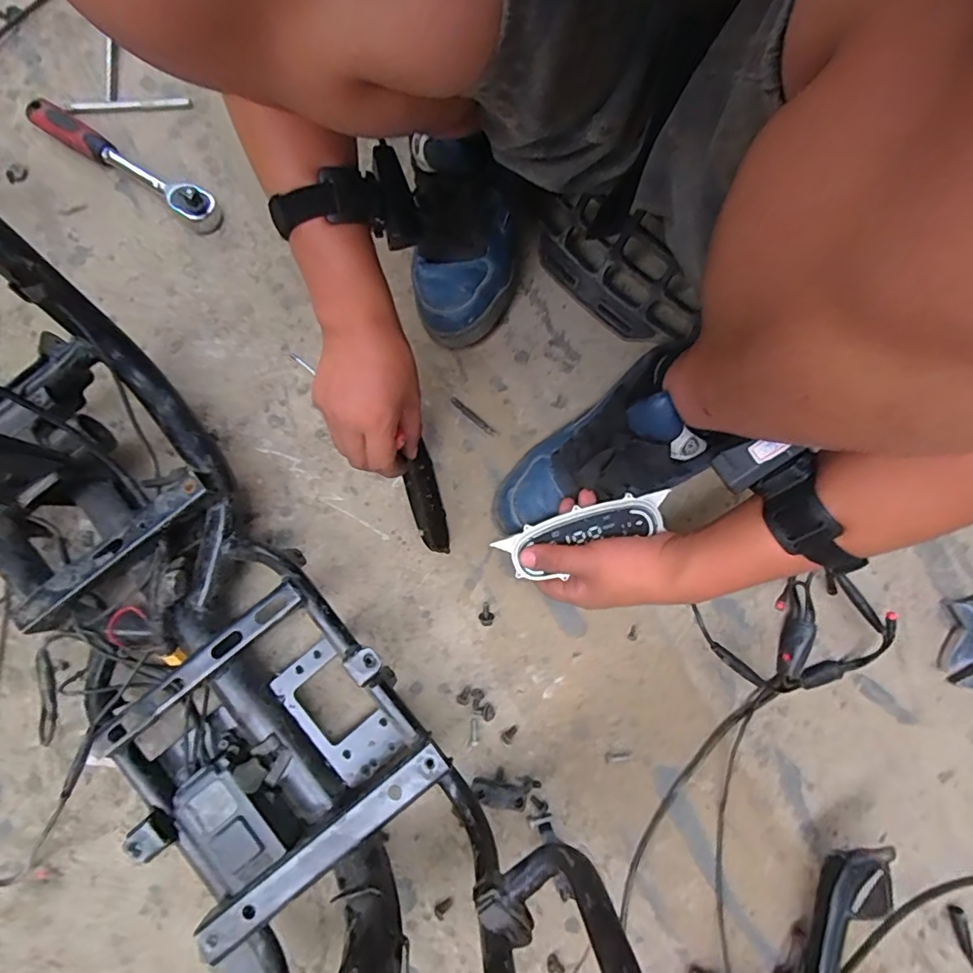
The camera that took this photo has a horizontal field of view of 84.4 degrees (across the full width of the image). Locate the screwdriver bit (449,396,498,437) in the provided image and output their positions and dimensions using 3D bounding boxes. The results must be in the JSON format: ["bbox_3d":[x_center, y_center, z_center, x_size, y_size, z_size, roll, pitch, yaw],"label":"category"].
[{"bbox_3d":[-0.014,-0.071,0.553,0.060,0.004,0.008,39,81,7],"label":"screwdriver bit"}]

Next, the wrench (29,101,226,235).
[{"bbox_3d":[-0.400,-0.359,0.593,0.243,0.030,0.037,33,81,6],"label":"wrench"}]

